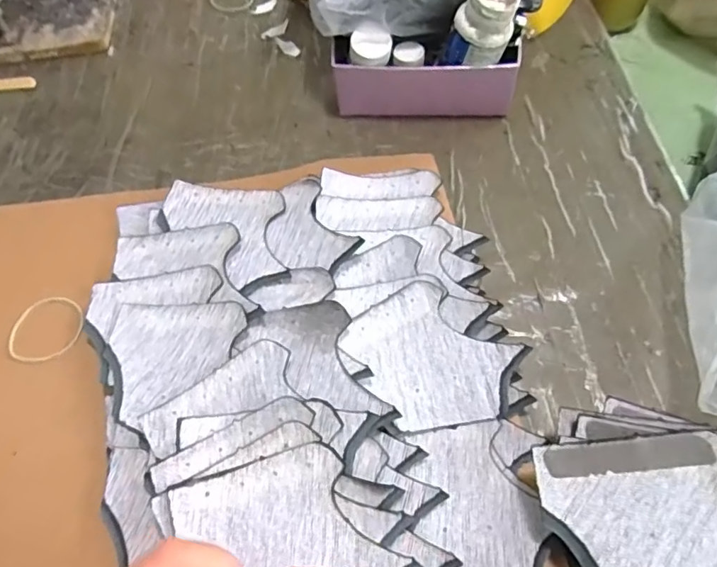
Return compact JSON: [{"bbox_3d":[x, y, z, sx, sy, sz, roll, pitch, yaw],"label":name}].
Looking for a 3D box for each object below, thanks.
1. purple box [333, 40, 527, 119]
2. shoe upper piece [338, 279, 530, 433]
[{"bbox_3d":[0.060,-0.192,0.509,0.168,0.059,0.049,6,61,5],"label":"purple box"},{"bbox_3d":[0.047,0.052,0.375,0.113,0.007,0.089,35,72,18],"label":"shoe upper piece"}]

